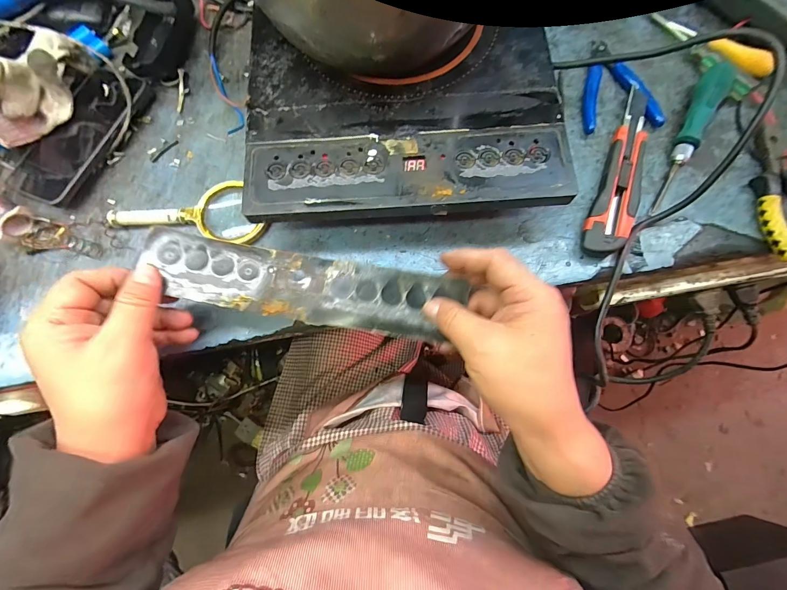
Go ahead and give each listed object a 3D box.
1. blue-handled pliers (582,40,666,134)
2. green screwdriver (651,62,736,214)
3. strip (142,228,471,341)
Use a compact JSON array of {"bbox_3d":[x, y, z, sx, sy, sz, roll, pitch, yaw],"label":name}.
[{"bbox_3d":[0.230,-0.227,0.375,0.080,0.017,0.116,-8,75,-1],"label":"blue-handled pliers"},{"bbox_3d":[0.294,-0.158,0.355,0.021,0.024,0.169,27,77,8],"label":"green screwdriver"},{"bbox_3d":[-0.072,-0.007,0.294,0.252,0.011,0.055,10,78,-1],"label":"strip"}]

